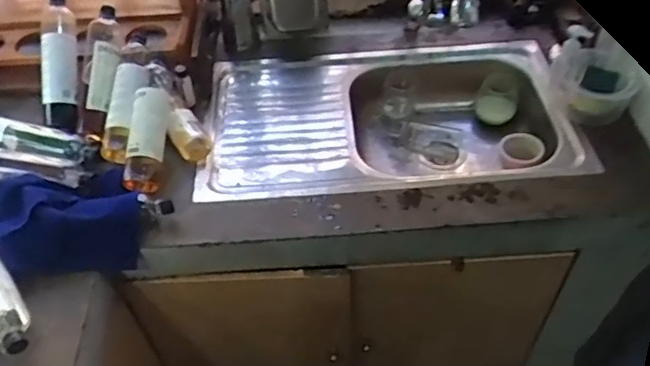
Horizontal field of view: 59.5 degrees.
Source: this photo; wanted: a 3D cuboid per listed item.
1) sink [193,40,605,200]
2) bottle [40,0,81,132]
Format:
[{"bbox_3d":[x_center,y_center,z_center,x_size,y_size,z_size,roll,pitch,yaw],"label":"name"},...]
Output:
[{"bbox_3d":[0.160,-0.118,1.221,0.807,0.218,0.448,-2,48,1],"label":"sink"},{"bbox_3d":[-0.541,-0.245,1.166,0.081,0.070,0.289,-7,73,-9],"label":"bottle"}]

